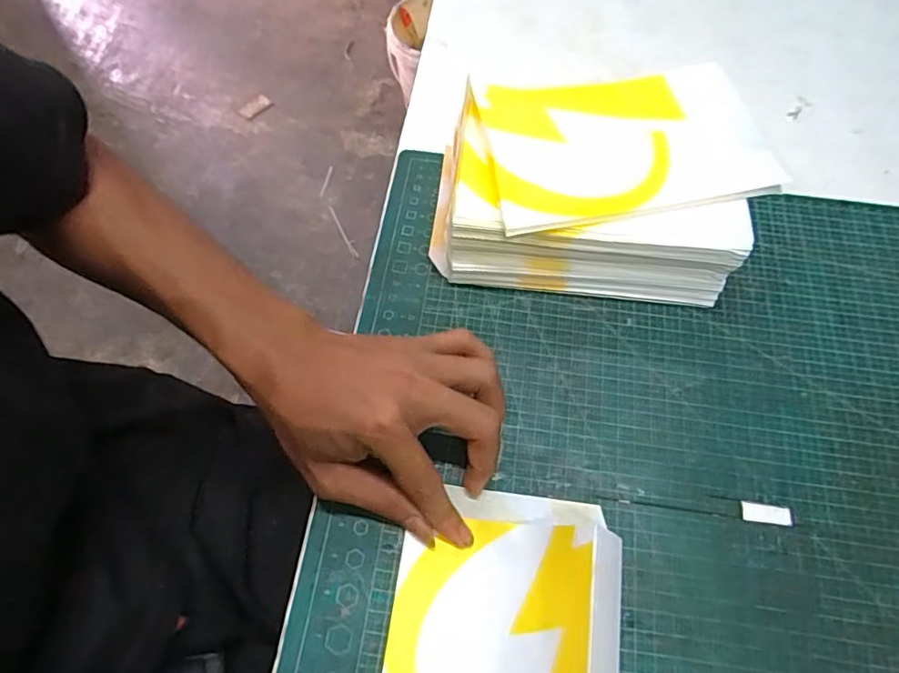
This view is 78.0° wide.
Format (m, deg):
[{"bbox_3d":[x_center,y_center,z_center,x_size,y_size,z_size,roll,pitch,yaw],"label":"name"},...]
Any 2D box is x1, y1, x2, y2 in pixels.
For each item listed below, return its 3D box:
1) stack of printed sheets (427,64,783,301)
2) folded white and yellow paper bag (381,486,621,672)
[{"bbox_3d":[0.103,-0.110,0.378,0.216,0.069,0.152,6,65,2],"label":"stack of printed sheets"},{"bbox_3d":[0.021,0.170,0.266,0.110,0.051,0.189,8,65,4],"label":"folded white and yellow paper bag"}]

